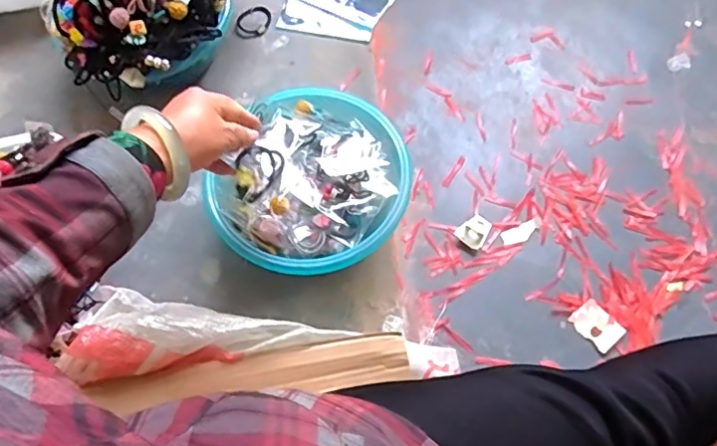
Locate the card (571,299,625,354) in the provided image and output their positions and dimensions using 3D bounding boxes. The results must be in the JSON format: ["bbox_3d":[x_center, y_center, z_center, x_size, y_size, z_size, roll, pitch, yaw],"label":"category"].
[{"bbox_3d":[0.342,0.147,0.792,0.051,0.004,0.066,-39,72,-12],"label":"card"}]

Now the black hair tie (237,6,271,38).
[{"bbox_3d":[-0.144,-0.285,0.779,0.042,0.007,0.056,29,69,11],"label":"black hair tie"}]

